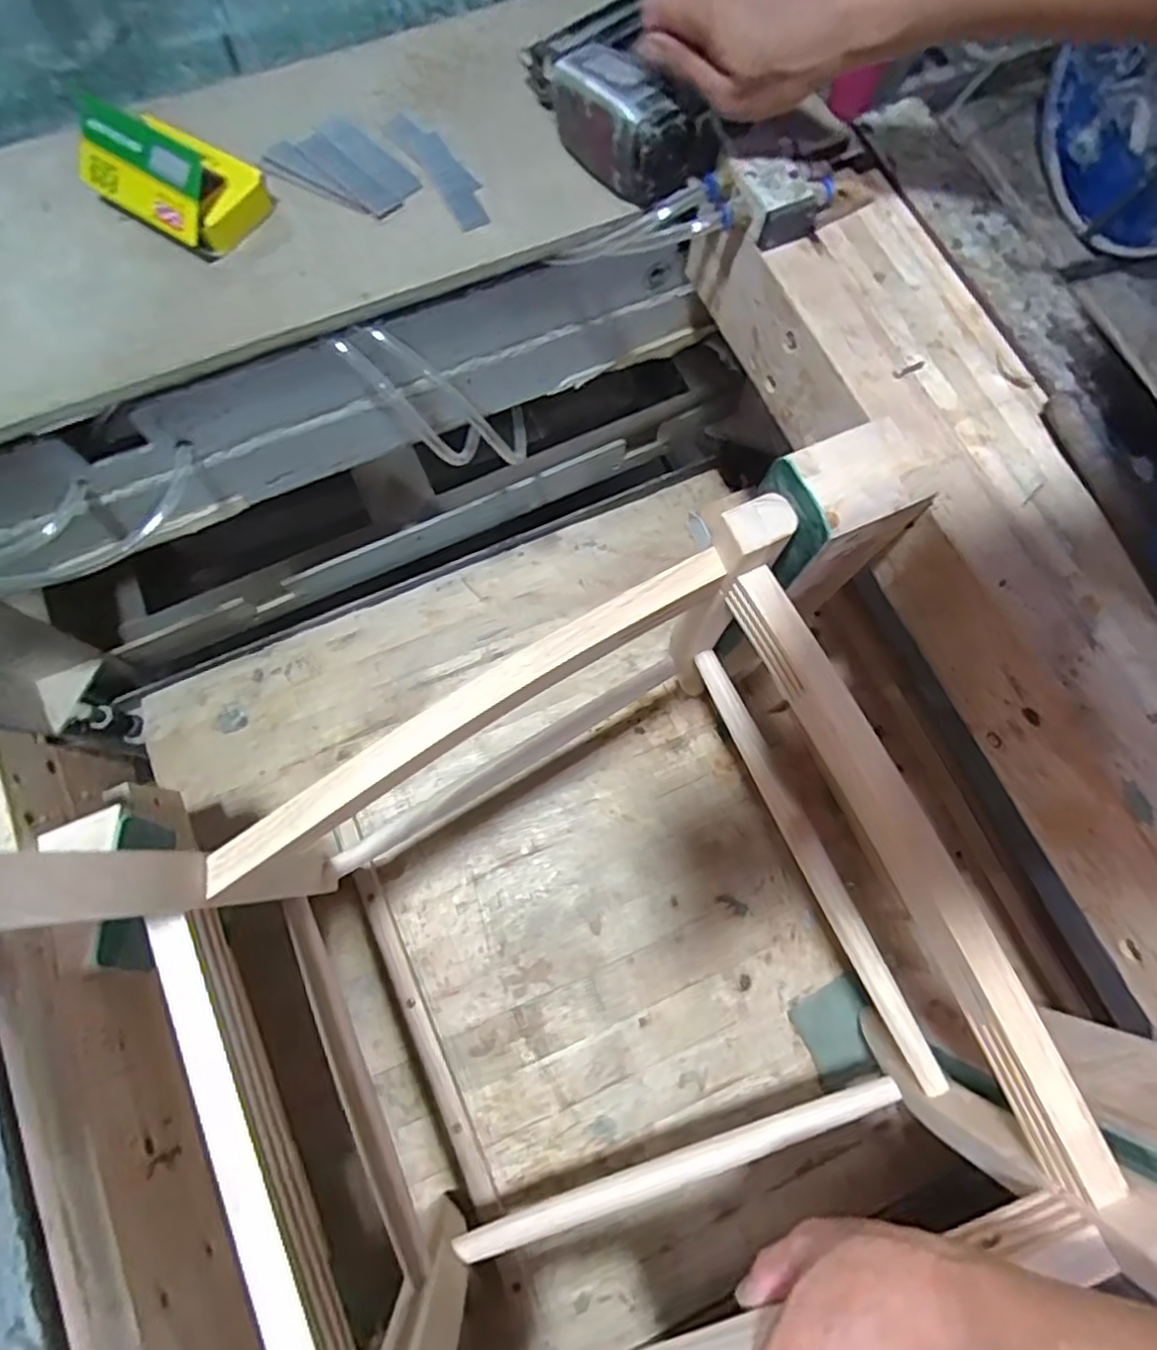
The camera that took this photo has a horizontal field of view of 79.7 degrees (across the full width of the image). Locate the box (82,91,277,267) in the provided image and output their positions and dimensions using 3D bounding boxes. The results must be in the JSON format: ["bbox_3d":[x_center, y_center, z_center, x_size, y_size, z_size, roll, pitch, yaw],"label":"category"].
[{"bbox_3d":[-0.297,-0.368,0.504,0.123,0.057,0.080,31,77,7],"label":"box"}]

